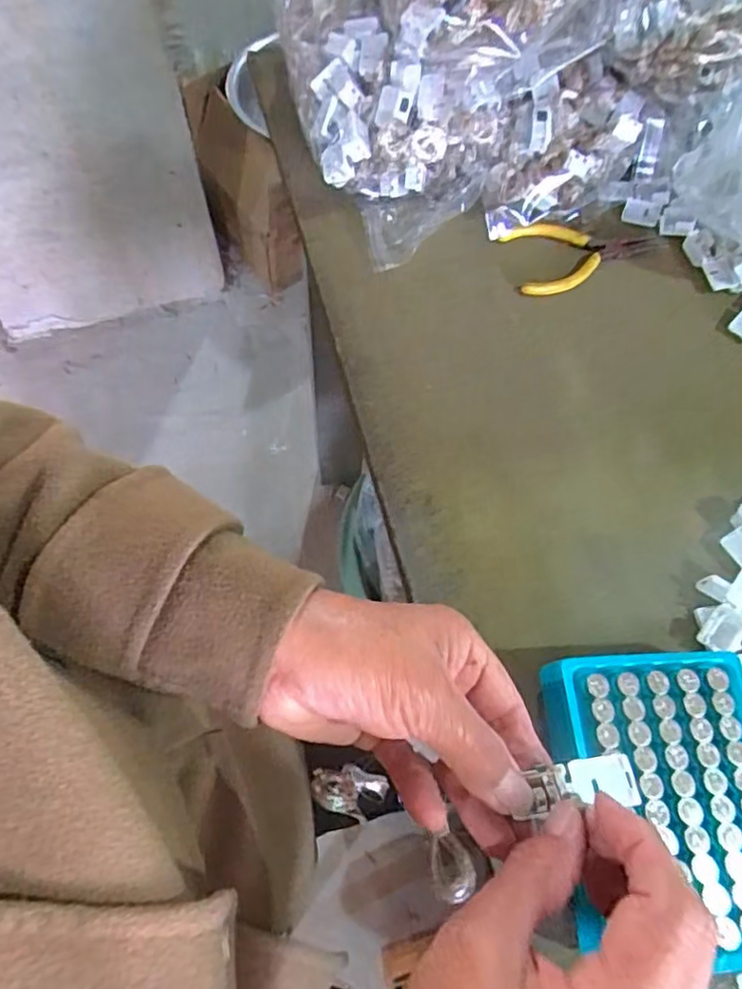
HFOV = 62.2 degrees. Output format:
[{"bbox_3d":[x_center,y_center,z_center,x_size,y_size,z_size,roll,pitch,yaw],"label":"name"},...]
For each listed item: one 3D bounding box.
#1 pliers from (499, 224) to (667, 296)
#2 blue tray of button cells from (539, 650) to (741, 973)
[{"bbox_3d":[0.163,-0.185,0.464,0.125,0.008,0.056,-14,67,-8],"label":"pliers"},{"bbox_3d":[0.142,0.147,0.300,0.094,0.039,0.130,-3,66,-3],"label":"blue tray of button cells"}]

